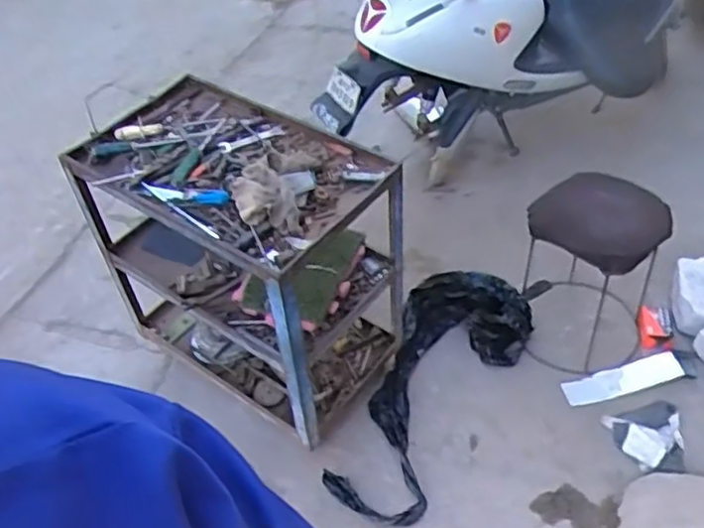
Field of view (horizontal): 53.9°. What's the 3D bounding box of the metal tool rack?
[{"bbox_3d":[-0.238,-0.013,1.724,0.650,0.674,0.452,27,54,28],"label":"metal tool rack"}]

